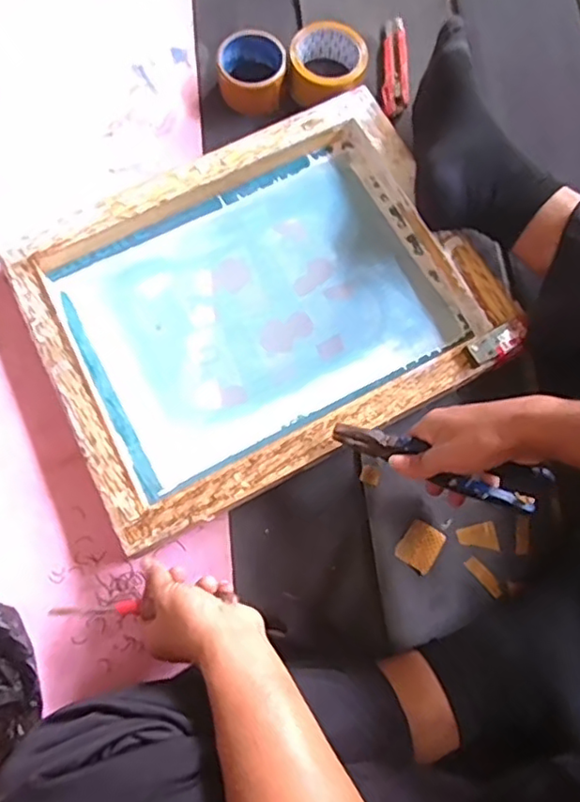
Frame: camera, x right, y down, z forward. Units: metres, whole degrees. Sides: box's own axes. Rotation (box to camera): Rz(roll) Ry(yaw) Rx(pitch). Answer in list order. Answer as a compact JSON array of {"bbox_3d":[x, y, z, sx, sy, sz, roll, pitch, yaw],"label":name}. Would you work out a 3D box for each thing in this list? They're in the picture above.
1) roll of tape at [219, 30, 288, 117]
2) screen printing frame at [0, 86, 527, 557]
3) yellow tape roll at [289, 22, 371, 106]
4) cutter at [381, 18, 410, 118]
[{"bbox_3d":[-0.047,-0.409,0.764,0.082,0.043,0.093,-3,76,-1],"label":"roll of tape"},{"bbox_3d":[-0.032,-0.110,0.680,0.464,0.046,0.368,-28,77,-7],"label":"screen printing frame"},{"bbox_3d":[0.049,-0.417,0.764,0.097,0.049,0.090,1,75,0],"label":"yellow tape roll"},{"bbox_3d":[0.138,-0.431,0.786,0.032,0.014,0.135,2,75,0],"label":"cutter"}]

